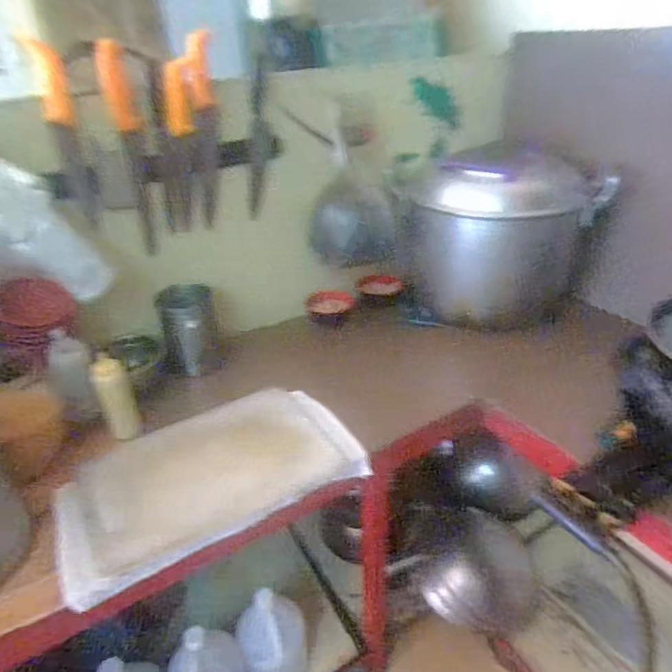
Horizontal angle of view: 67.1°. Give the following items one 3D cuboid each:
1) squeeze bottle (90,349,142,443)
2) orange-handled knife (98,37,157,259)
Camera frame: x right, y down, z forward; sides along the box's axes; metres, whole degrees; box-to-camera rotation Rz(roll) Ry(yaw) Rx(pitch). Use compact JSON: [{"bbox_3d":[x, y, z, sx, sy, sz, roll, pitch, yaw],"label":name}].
[{"bbox_3d":[-0.391,0.114,0.902,0.056,0.163,0.043,-15,33,-20],"label":"squeeze bottle"},{"bbox_3d":[-0.365,-0.329,0.917,0.042,0.354,0.015,-22,36,-30],"label":"orange-handled knife"}]

